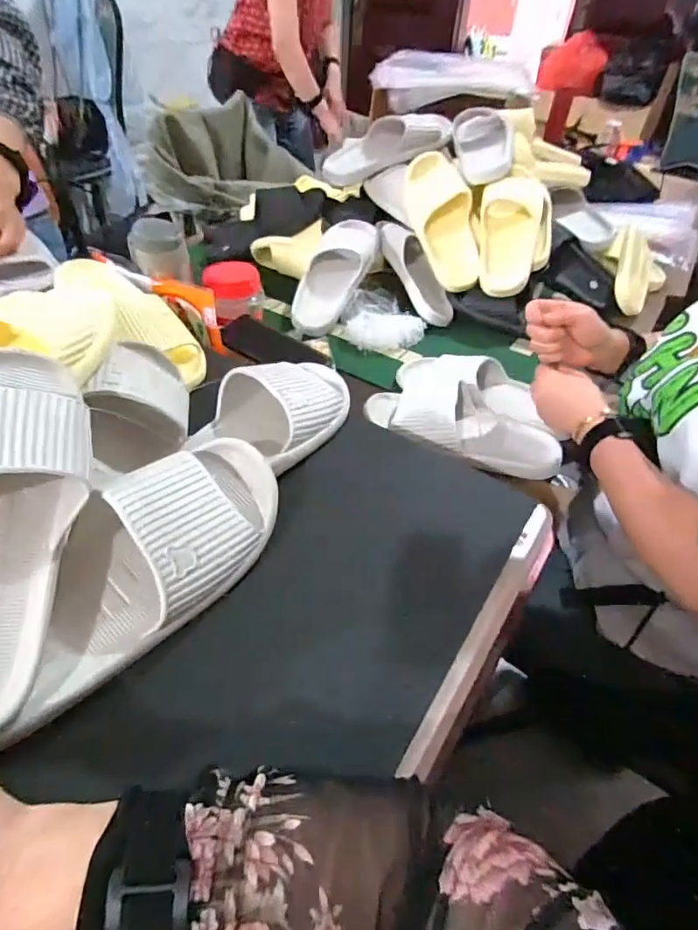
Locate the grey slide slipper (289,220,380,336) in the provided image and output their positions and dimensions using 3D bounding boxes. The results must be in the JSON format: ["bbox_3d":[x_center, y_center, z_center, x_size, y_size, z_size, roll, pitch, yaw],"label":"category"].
[{"bbox_3d":[-0.027,-0.356,0.950,0.114,0.074,0.279,14,61,10],"label":"grey slide slipper"}]

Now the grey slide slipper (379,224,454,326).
[{"bbox_3d":[0.122,-0.374,0.991,0.086,0.069,0.253,-26,84,-28],"label":"grey slide slipper"}]

